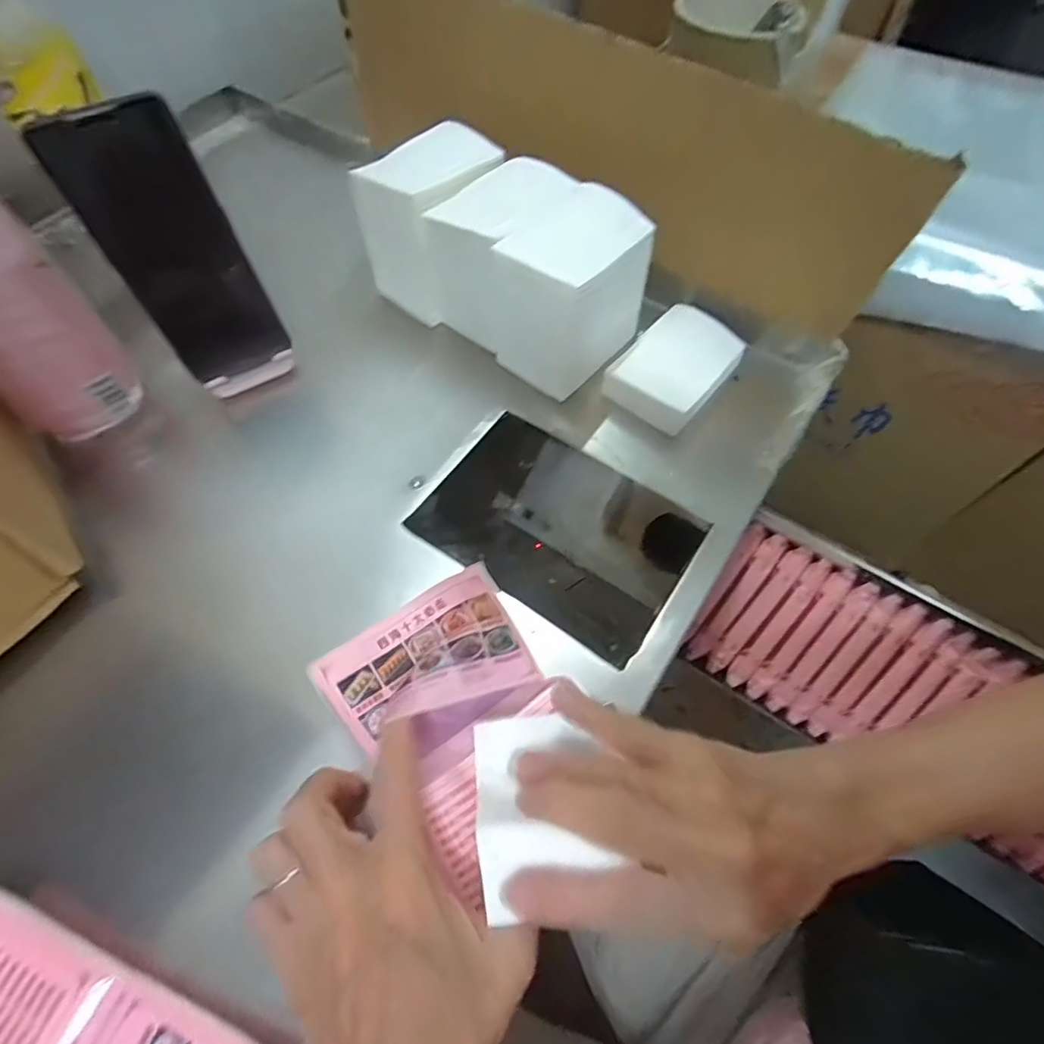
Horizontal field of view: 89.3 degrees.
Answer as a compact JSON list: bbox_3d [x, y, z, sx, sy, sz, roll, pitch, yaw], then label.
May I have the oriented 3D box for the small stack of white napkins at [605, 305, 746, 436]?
[{"bbox_3d":[0.120,-0.120,0.413,0.072,0.031,0.100,35,65,17],"label":"small stack of white napkins"}]

